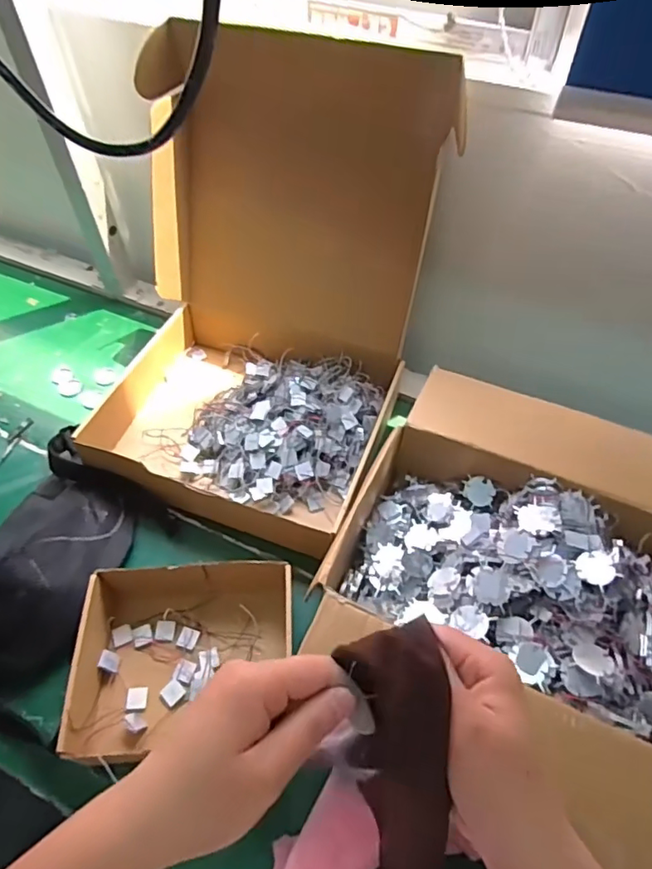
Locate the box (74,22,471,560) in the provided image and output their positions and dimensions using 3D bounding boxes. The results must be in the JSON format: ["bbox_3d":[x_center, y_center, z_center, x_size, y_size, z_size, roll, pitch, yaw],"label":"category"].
[{"bbox_3d":[-0.086,-0.175,0.672,0.383,0.389,0.472,20,56,15],"label":"box"}]

